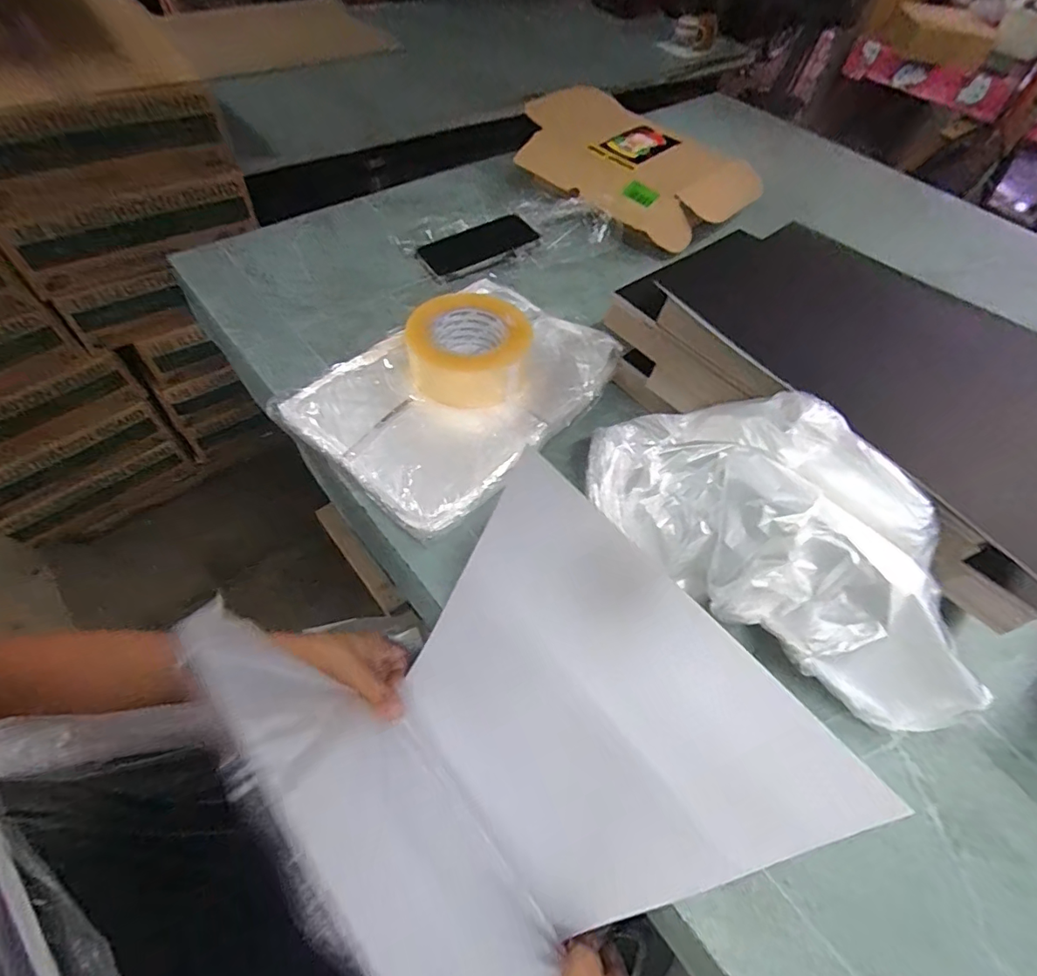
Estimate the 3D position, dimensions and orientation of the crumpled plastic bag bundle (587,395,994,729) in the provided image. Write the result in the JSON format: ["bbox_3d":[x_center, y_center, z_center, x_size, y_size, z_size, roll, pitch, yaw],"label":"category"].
[{"bbox_3d":[0.204,0.040,0.402,0.140,0.119,0.335,-31,64,-22],"label":"crumpled plastic bag bundle"}]

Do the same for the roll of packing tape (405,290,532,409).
[{"bbox_3d":[-0.056,-0.155,0.545,0.119,0.058,0.130,2,57,-3],"label":"roll of packing tape"}]

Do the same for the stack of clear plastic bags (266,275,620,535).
[{"bbox_3d":[-0.060,-0.113,0.552,0.236,0.021,0.315,39,62,19],"label":"stack of clear plastic bags"}]

